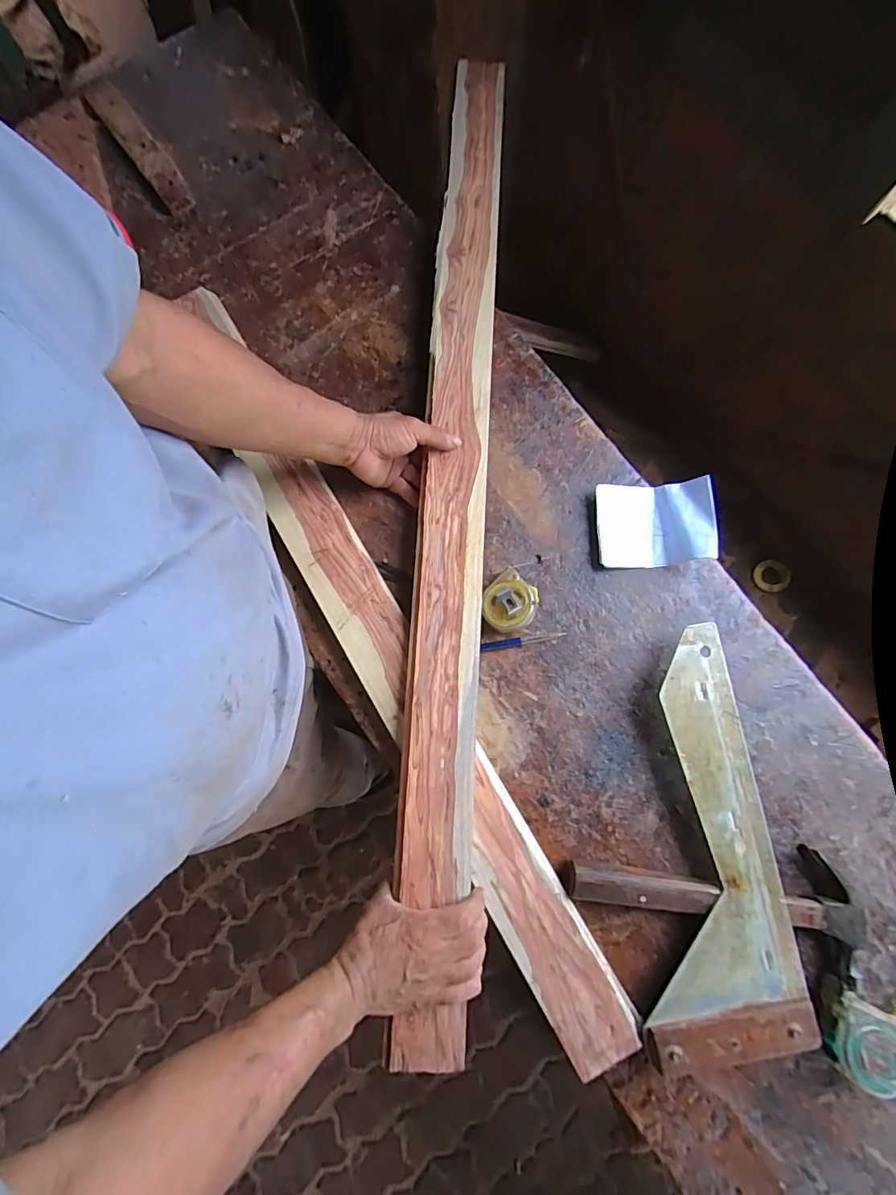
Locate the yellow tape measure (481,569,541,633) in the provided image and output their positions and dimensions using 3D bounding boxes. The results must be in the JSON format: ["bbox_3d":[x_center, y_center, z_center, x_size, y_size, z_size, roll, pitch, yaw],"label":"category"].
[{"bbox_3d":[0.074,0.007,0.587,0.063,0.042,0.066,37,81,7],"label":"yellow tape measure"}]

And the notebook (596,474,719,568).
[{"bbox_3d":[0.256,-0.094,0.605,0.130,0.050,0.104,0,79,0],"label":"notebook"}]

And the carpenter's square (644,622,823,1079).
[{"bbox_3d":[0.280,0.255,0.528,0.157,0.013,0.433,-3,80,-1],"label":"carpenter's square"}]

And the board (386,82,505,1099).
[{"bbox_3d":[0.007,-0.158,0.599,0.080,0.028,1.218,3,78,1],"label":"board"}]

